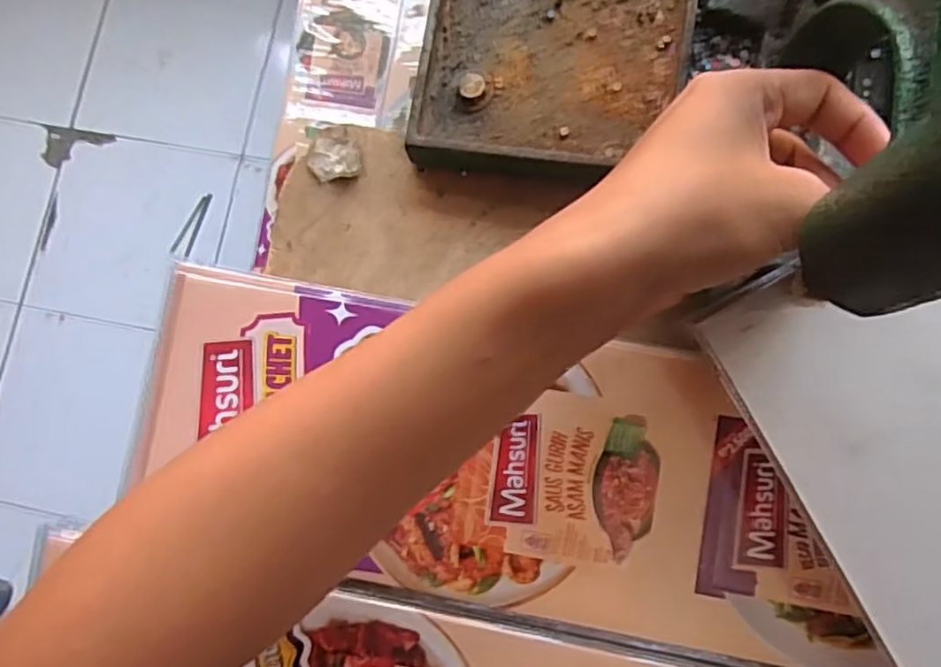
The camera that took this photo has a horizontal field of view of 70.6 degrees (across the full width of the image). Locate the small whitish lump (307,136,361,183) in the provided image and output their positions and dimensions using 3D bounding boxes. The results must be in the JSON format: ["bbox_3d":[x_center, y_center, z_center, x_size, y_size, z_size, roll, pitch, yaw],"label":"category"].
[{"bbox_3d":[-0.071,-0.092,0.347,0.027,0.009,0.022,0,82,5],"label":"small whitish lump"}]

